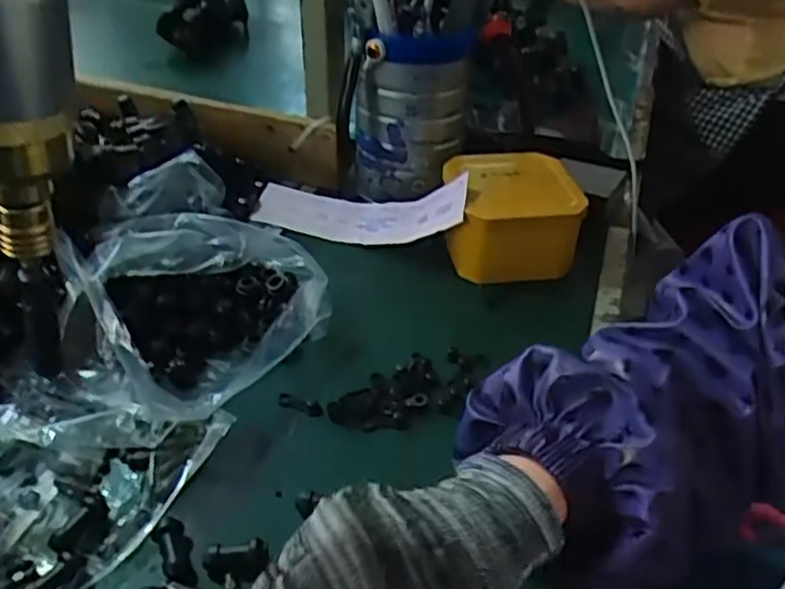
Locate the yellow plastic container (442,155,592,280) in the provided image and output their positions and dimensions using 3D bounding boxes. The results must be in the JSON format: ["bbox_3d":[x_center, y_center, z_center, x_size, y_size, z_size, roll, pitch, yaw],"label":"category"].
[{"bbox_3d":[0.094,-0.066,0.580,0.099,0.059,0.094,2,40,0],"label":"yellow plastic container"}]

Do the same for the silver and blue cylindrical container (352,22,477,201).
[{"bbox_3d":[0.018,-0.155,0.622,0.092,0.140,0.082,9,40,9],"label":"silver and blue cylindrical container"}]

